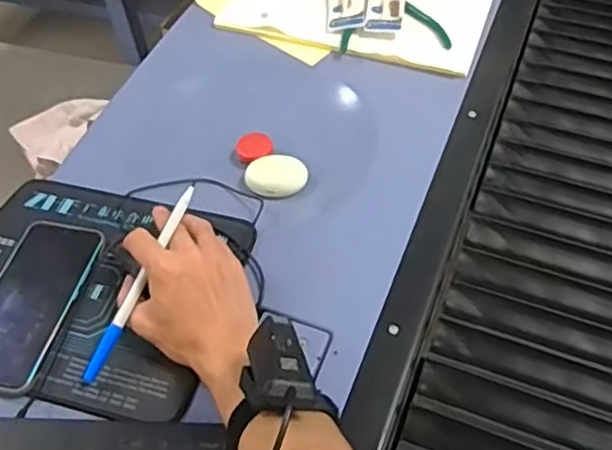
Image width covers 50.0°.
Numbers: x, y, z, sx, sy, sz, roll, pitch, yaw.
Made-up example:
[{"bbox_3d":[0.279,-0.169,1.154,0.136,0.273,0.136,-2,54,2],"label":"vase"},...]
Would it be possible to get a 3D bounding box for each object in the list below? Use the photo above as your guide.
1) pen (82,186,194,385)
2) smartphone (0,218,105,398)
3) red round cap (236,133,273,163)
[{"bbox_3d":[-0.133,0.046,0.525,0.011,0.007,0.173,23,80,21],"label":"pen"},{"bbox_3d":[-0.237,0.065,0.563,0.076,0.016,0.161,11,53,11],"label":"smartphone"},{"bbox_3d":[-0.056,-0.084,0.711,0.040,0.010,0.034,-24,55,-15],"label":"red round cap"}]

